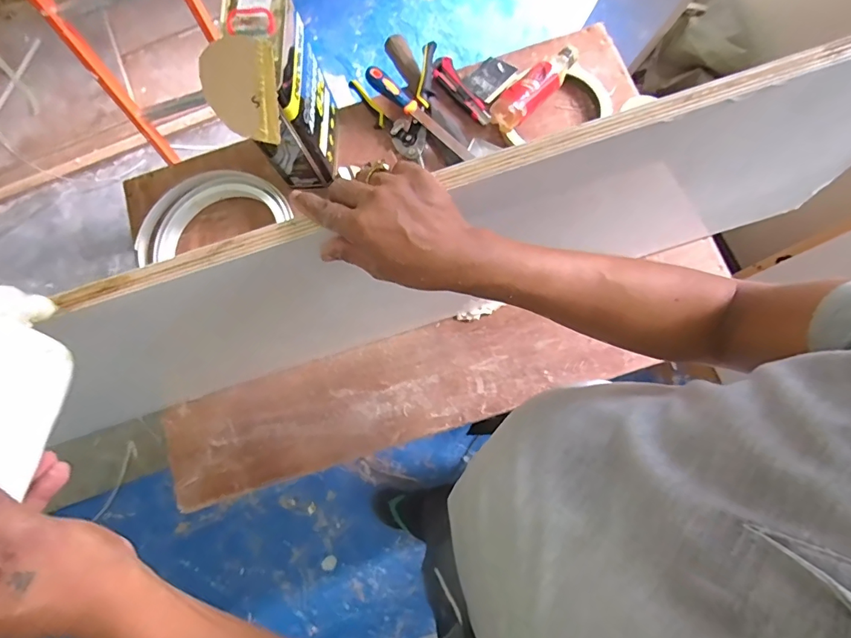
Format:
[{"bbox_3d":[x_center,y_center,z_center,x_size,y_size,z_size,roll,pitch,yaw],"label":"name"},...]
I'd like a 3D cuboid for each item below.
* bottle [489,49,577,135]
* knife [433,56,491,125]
[{"bbox_3d":[0.194,-0.400,0.763,0.186,0.047,0.053,-42,78,-4],"label":"bottle"},{"bbox_3d":[0.064,-0.411,0.800,0.041,0.017,0.158,-32,77,-2],"label":"knife"}]

